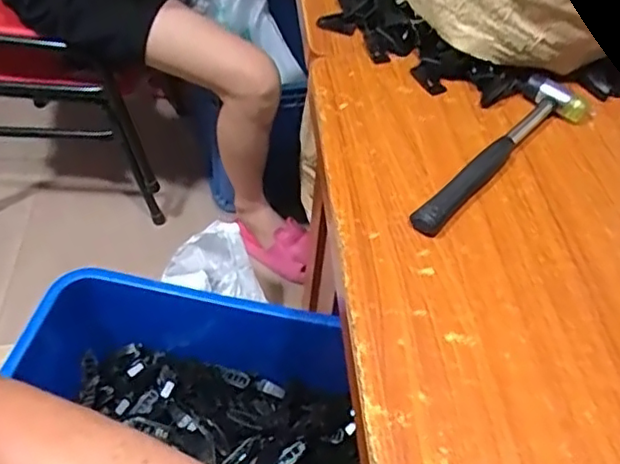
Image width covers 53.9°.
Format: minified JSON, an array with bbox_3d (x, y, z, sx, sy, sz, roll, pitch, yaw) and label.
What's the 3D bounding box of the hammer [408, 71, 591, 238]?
[{"bbox_3d":[0.168,-0.066,0.519,0.058,0.018,0.237,32,53,23],"label":"hammer"}]

